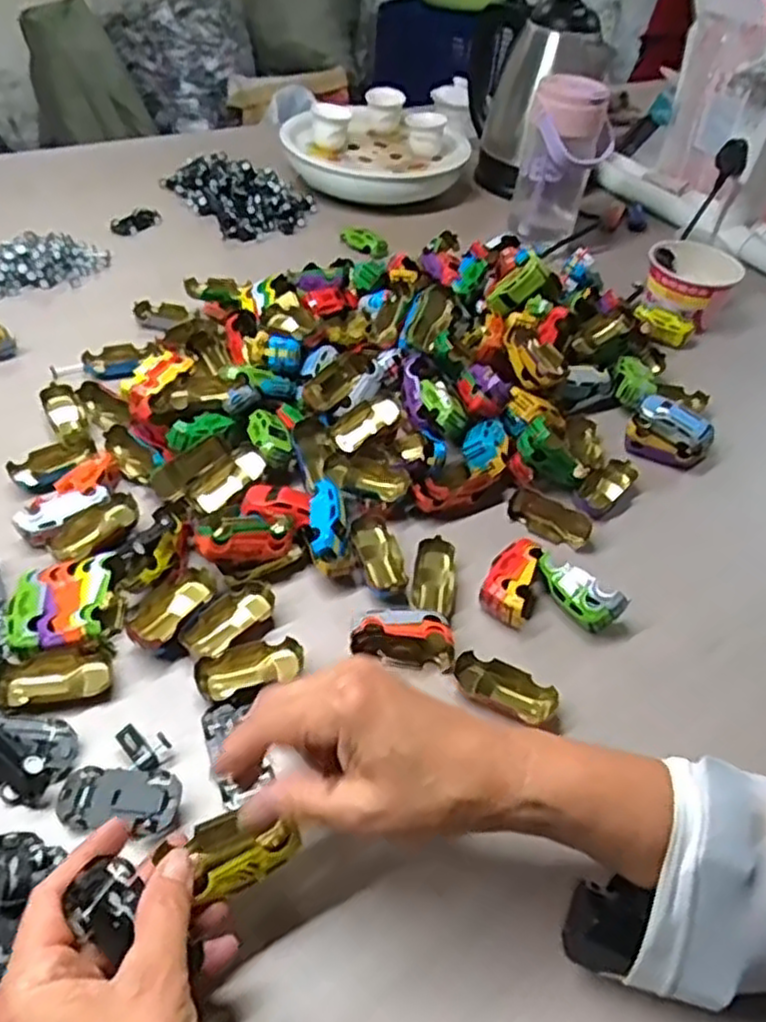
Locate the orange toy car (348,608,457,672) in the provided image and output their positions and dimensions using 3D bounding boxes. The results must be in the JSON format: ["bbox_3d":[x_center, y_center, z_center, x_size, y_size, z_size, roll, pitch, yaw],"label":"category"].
[{"bbox_3d":[0.014,0.078,0.467,0.065,0.026,0.026,10,45,3],"label":"orange toy car"}]

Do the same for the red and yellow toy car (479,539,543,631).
[{"bbox_3d":[0.092,0.048,0.509,0.036,0.026,0.067,21,47,13],"label":"red and yellow toy car"}]

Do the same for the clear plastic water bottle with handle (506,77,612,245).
[{"bbox_3d":[0.208,-0.399,0.855,0.098,0.183,0.075,16,46,8],"label":"clear plastic water bottle with handle"}]

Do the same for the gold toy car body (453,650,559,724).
[{"bbox_3d":[0.076,0.110,0.454,0.064,0.015,0.027,20,46,12],"label":"gold toy car body"}]

